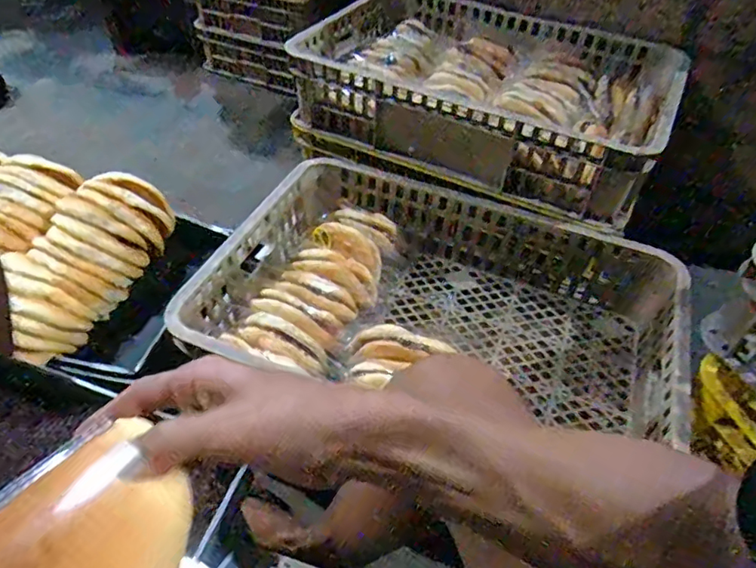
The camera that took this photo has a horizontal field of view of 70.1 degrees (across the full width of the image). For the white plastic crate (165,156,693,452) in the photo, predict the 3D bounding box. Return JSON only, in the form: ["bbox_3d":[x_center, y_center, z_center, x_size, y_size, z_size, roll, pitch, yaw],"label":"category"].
[{"bbox_3d":[0.087,0.050,0.776,0.613,0.140,0.446,20,47,14],"label":"white plastic crate"}]

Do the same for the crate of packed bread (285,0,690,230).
[{"bbox_3d":[0.196,-0.360,0.983,0.594,0.176,0.427,24,48,17],"label":"crate of packed bread"}]

